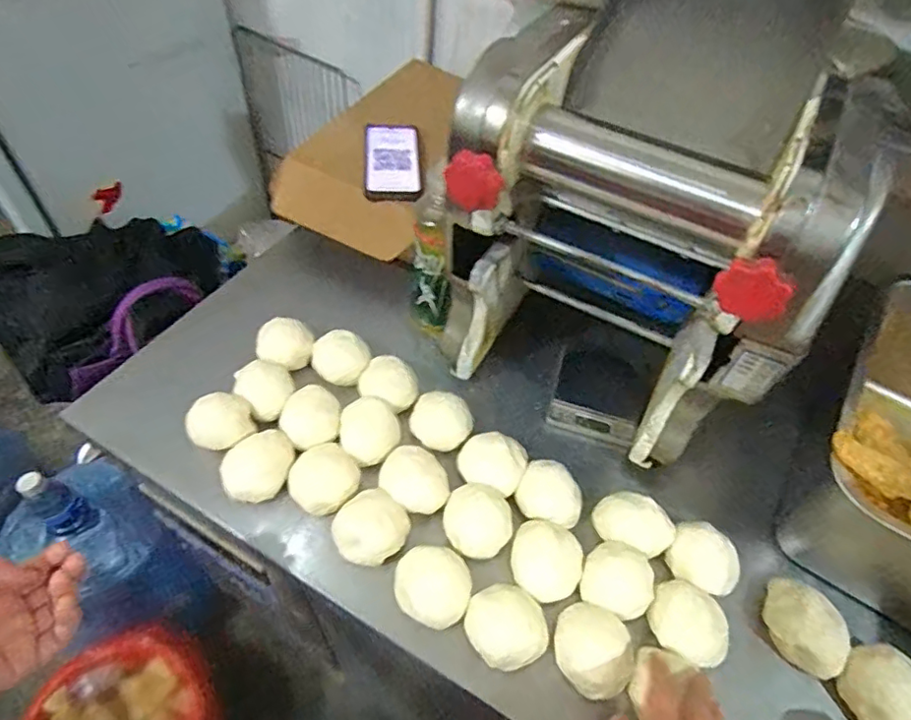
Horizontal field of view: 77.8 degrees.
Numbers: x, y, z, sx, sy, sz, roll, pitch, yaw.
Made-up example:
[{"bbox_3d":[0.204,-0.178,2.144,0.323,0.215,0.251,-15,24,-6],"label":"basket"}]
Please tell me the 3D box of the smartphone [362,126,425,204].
[{"bbox_3d":[-0.090,-0.288,0.811,0.080,0.020,0.169,-1,51,-7],"label":"smartphone"}]

